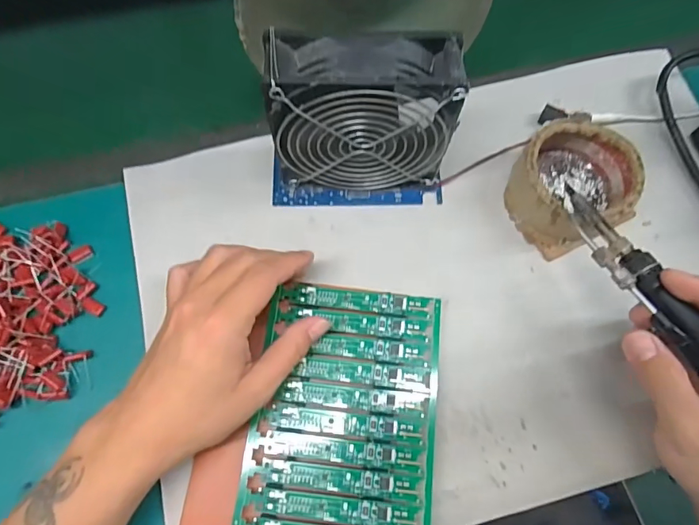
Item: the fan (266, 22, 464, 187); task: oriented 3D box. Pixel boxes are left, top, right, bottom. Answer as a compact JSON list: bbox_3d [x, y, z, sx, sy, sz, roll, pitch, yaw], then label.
[{"bbox_3d":[0.007,-0.095,0.311,0.124,0.123,0.044,0,71,1],"label":"fan"}]

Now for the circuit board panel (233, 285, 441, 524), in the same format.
[{"bbox_3d":[-0.003,0.098,0.298,0.119,0.005,0.163,6,71,3],"label":"circuit board panel"}]

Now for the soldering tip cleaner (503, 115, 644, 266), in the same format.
[{"bbox_3d":[0.170,-0.057,0.338,0.090,0.042,0.091,0,71,1],"label":"soldering tip cleaner"}]

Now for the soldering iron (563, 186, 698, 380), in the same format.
[{"bbox_3d":[0.192,0.041,0.261,0.026,0.026,0.217,-25,61,-7],"label":"soldering iron"}]

